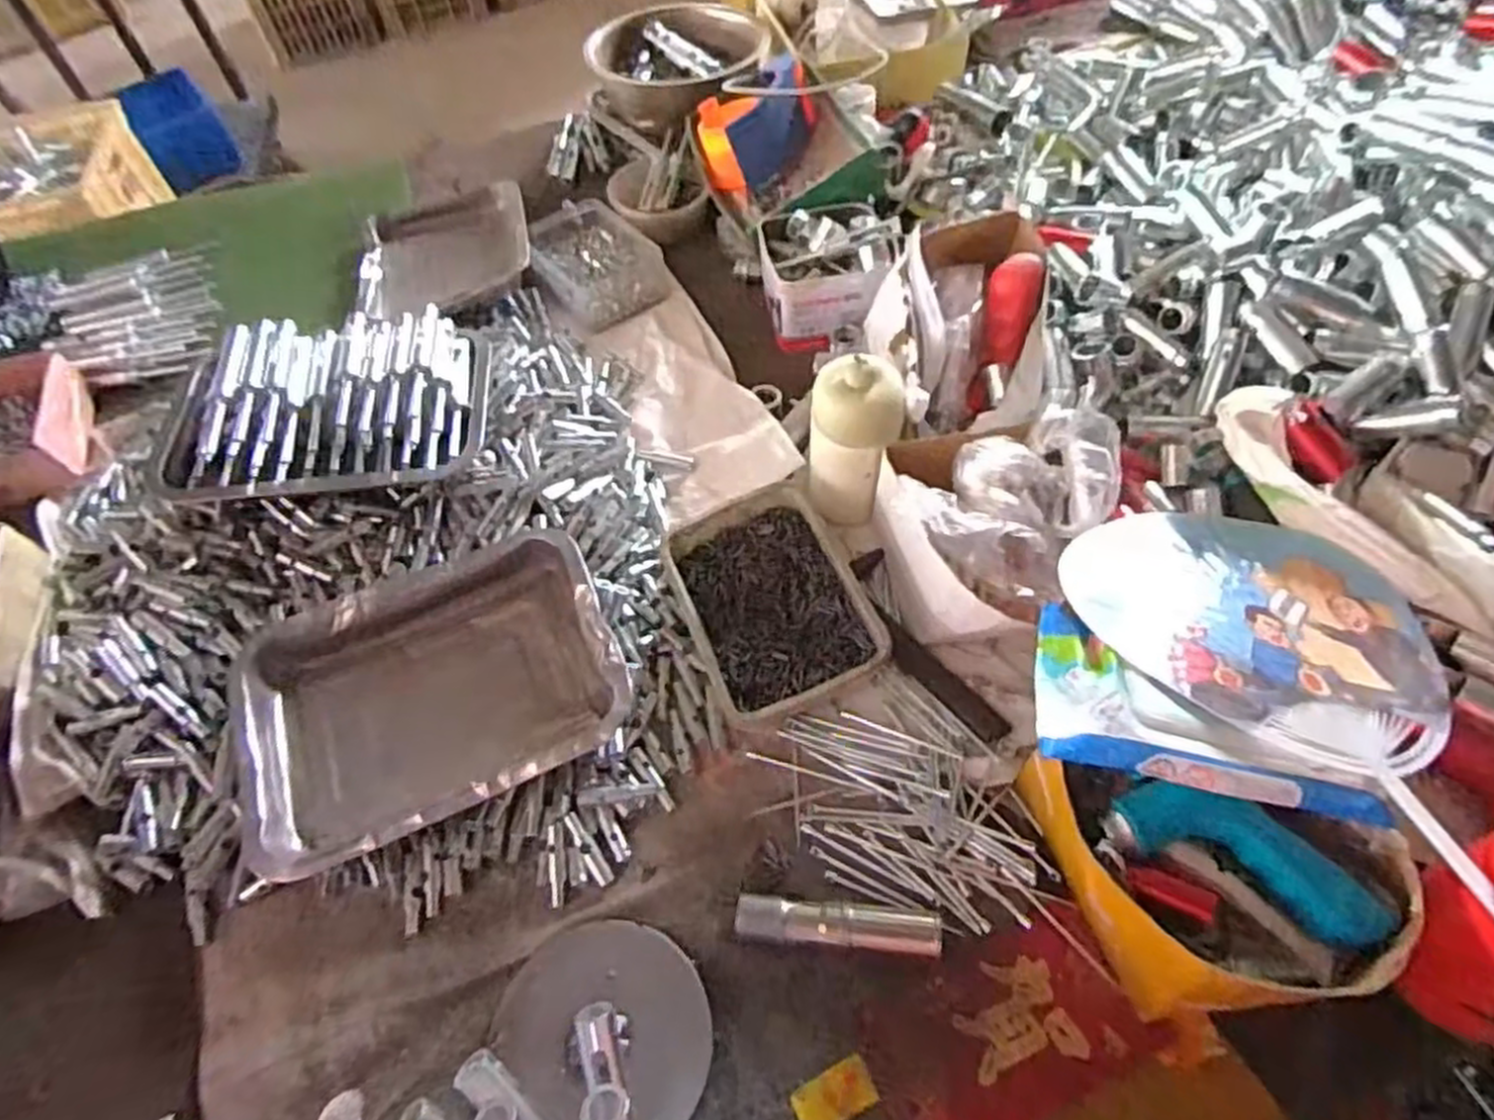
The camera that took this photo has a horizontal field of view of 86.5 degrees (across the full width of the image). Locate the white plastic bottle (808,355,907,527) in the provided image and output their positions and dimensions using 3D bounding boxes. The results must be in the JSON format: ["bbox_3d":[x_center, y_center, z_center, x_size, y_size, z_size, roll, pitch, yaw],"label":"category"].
[{"bbox_3d":[0.082,-0.091,0.608,0.066,0.133,0.054,3,57,6],"label":"white plastic bottle"}]

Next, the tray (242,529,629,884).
[{"bbox_3d":[-0.219,0.094,0.562,0.251,0.051,0.186,-22,58,-11],"label":"tray"}]

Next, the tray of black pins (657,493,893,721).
[{"bbox_3d":[0.017,0.033,0.593,0.124,0.042,0.173,-19,57,-9],"label":"tray of black pins"}]

